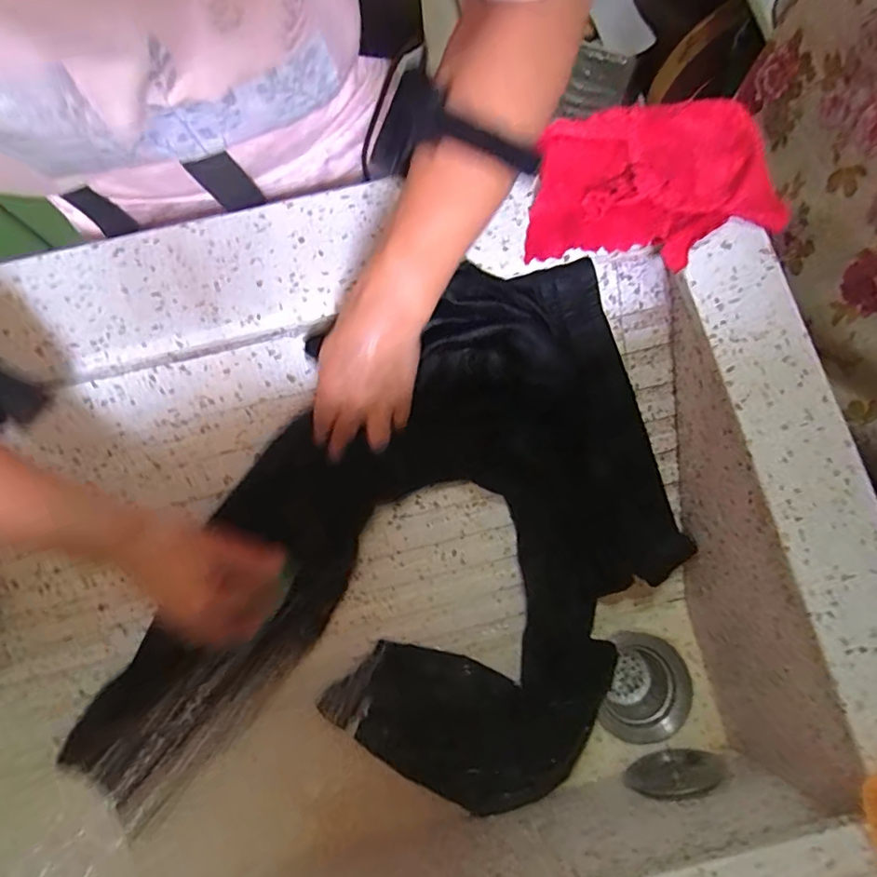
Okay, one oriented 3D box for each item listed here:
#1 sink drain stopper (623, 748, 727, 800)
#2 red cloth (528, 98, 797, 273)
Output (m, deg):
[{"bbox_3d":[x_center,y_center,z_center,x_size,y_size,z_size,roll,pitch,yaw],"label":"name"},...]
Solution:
[{"bbox_3d":[0.222,0.315,0.509,0.085,0.073,0.016,-14,76,-2],"label":"sink drain stopper"},{"bbox_3d":[0.177,-0.210,0.443,0.193,0.030,0.132,5,77,3],"label":"red cloth"}]

